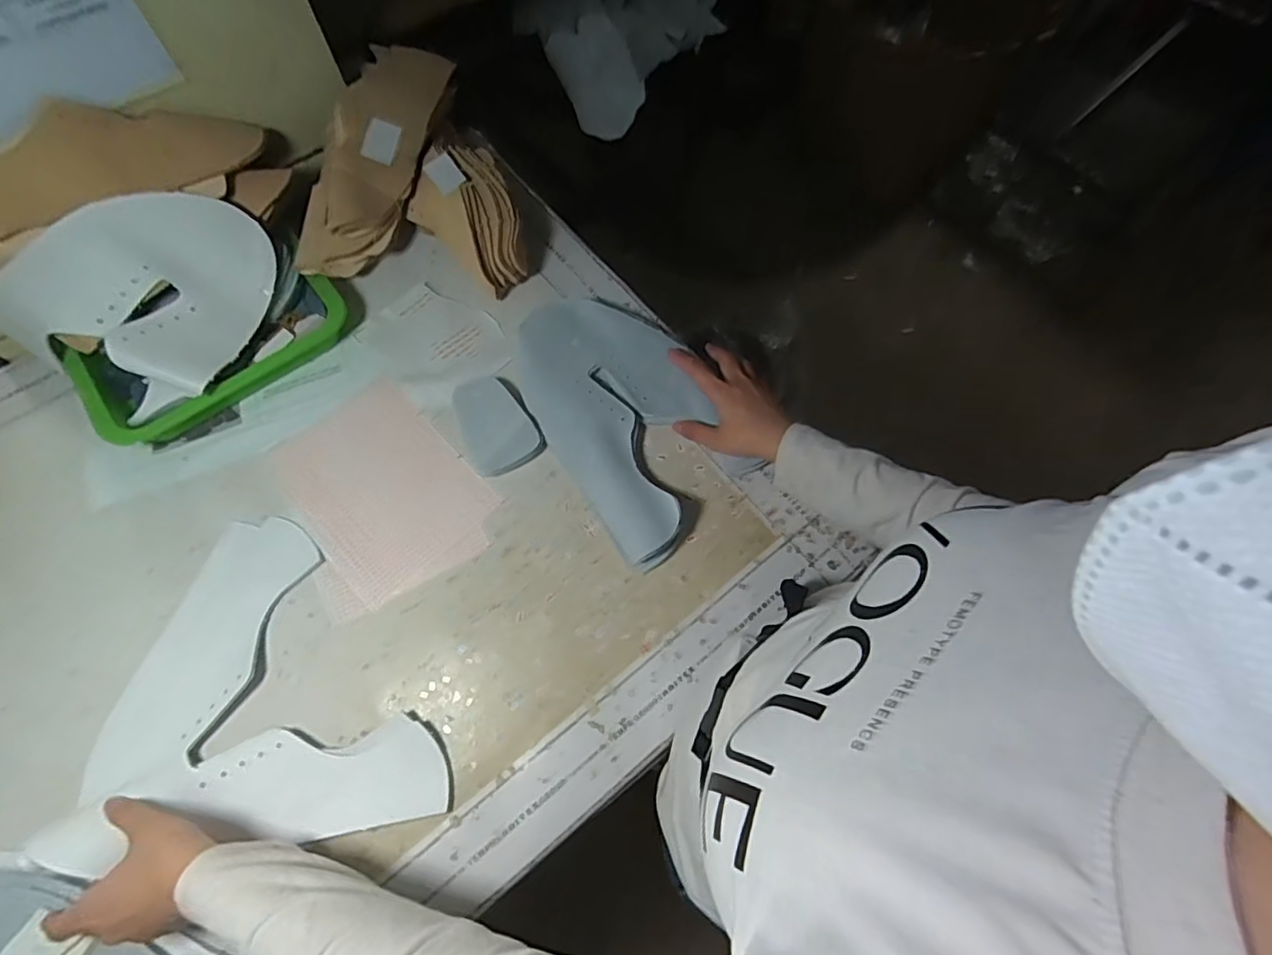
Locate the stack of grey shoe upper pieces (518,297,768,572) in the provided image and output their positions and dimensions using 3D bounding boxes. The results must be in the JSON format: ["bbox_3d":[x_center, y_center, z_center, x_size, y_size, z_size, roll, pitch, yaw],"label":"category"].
[{"bbox_3d":[-0.010,-0.073,0.592,0.161,0.032,0.291,-29,72,-10],"label":"stack of grey shoe upper pieces"}]

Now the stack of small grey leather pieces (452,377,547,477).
[{"bbox_3d":[-0.145,-0.055,0.591,0.076,0.029,0.106,-28,71,-11],"label":"stack of small grey leather pieces"}]

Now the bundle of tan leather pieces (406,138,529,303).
[{"bbox_3d":[-0.191,-0.289,0.656,0.105,0.070,0.171,-21,70,-8],"label":"bundle of tan leather pieces"}]

